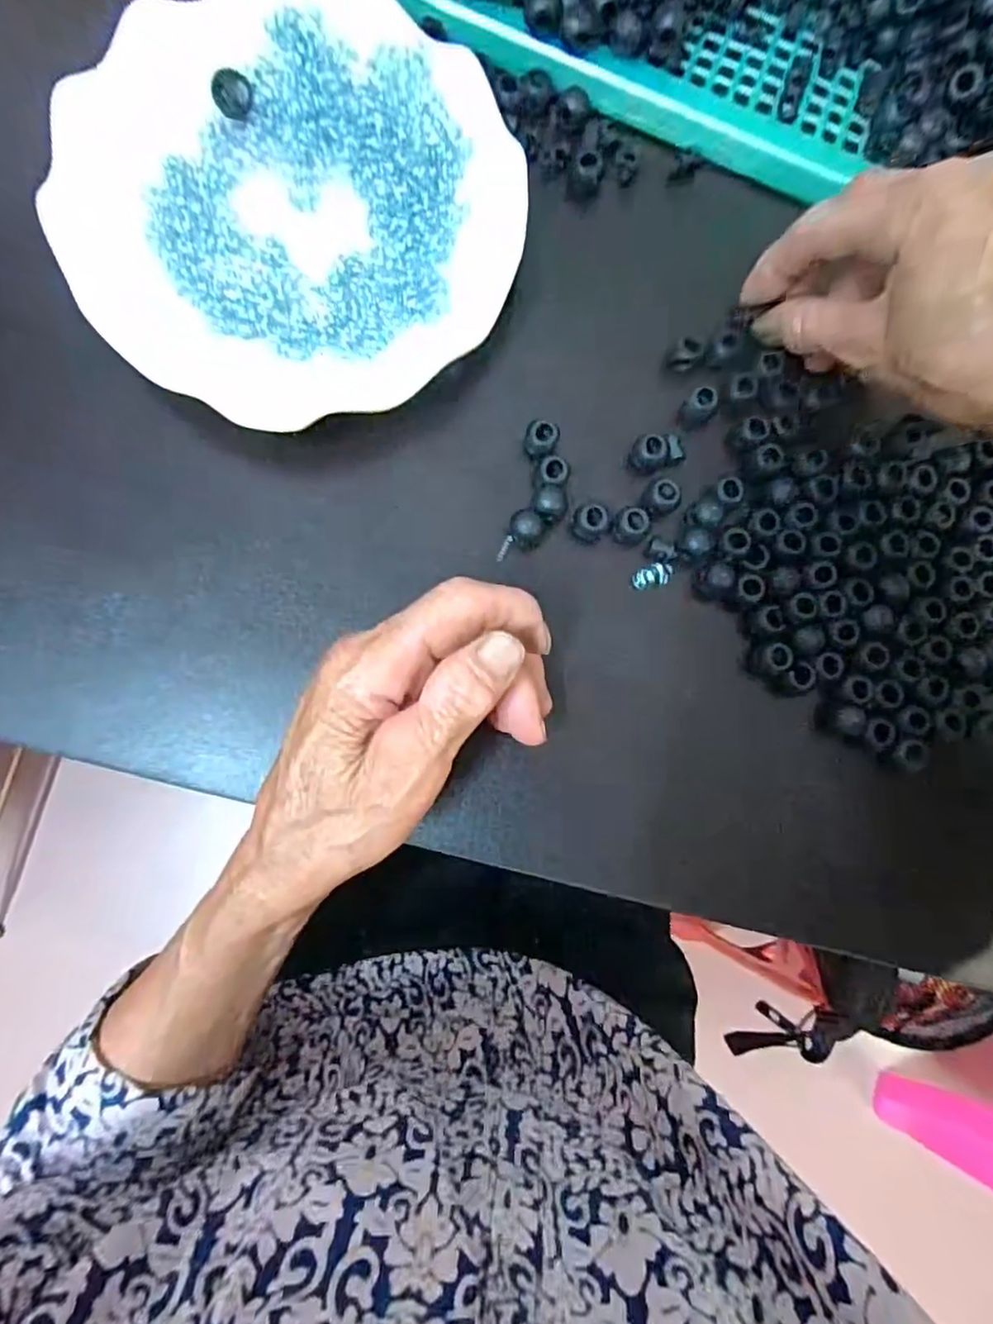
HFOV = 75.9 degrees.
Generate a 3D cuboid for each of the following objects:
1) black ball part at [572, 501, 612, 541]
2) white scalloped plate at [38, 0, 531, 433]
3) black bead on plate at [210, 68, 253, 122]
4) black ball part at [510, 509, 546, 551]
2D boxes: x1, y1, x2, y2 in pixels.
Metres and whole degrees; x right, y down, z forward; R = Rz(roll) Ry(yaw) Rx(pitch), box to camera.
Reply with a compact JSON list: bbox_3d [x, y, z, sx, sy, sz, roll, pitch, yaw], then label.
[{"bbox_3d":[0.042,-0.061,0.280,0.016,0.013,0.015,0,84,-3],"label":"black ball part"},{"bbox_3d":[-0.083,-0.190,0.265,0.178,0.024,0.178,0,84,-3],"label":"white scalloped plate"},{"bbox_3d":[-0.110,-0.238,0.266,0.016,0.007,0.015,0,90,-4],"label":"black bead on plate"},{"bbox_3d":[0.013,-0.057,0.277,0.015,0.012,0.015,0,84,-3],"label":"black ball part"}]

